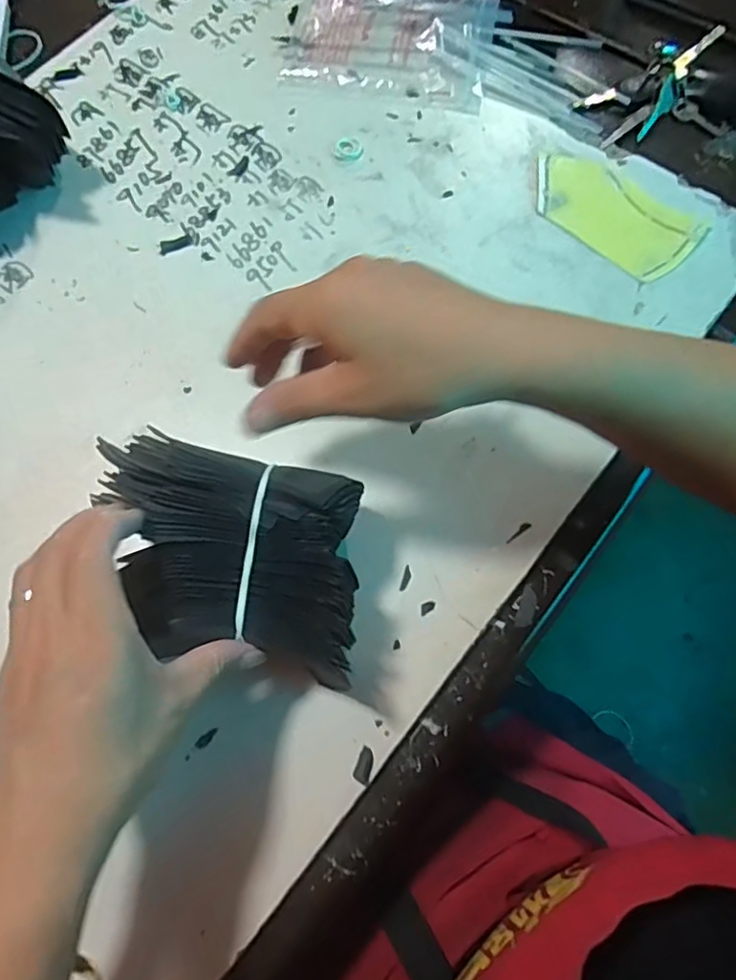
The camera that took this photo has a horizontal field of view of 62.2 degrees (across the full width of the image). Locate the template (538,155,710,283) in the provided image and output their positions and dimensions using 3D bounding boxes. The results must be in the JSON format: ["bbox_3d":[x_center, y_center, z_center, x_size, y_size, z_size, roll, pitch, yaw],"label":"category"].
[{"bbox_3d":[0.180,-0.208,0.456,0.127,0.006,0.065,42,84,14],"label":"template"}]

